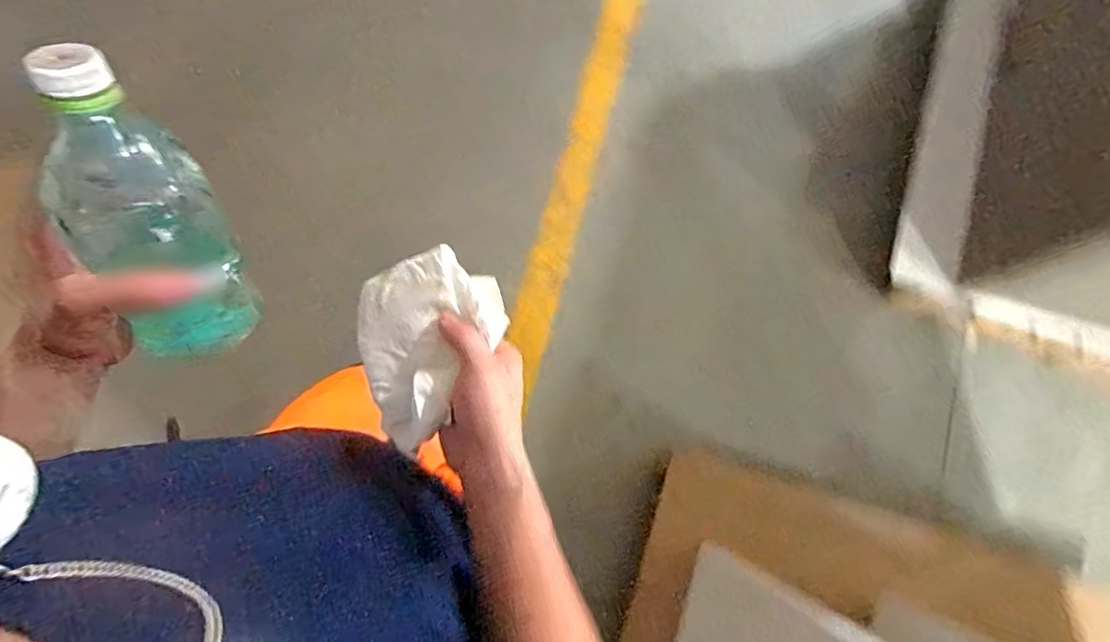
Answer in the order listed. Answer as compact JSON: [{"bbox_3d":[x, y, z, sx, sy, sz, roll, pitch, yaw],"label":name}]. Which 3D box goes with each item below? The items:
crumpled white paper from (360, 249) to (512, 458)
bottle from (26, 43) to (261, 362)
[{"bbox_3d":[-0.091,0.015,0.412,0.114,0.033,0.129,-21,78,-5],"label":"crumpled white paper"},{"bbox_3d":[-0.248,-0.056,0.331,0.075,0.197,0.060,-3,39,-1],"label":"bottle"}]

